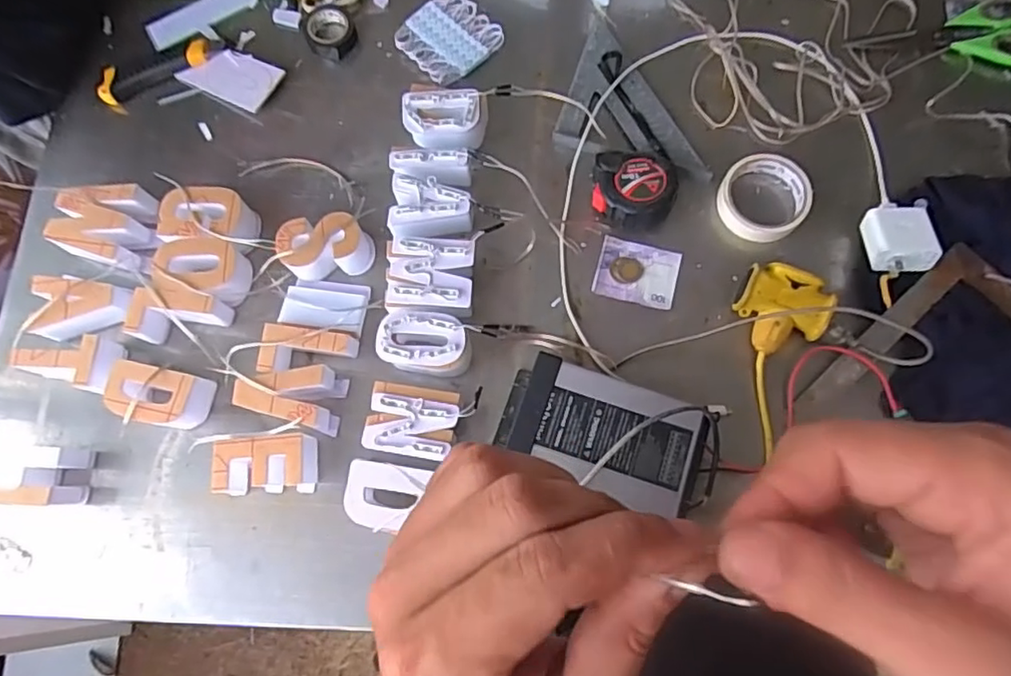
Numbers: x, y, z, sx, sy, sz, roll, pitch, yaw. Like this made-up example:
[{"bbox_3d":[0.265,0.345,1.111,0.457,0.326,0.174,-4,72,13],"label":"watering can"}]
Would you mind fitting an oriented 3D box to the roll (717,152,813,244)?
[{"bbox_3d":[0.272,-0.147,0.638,0.087,0.024,0.092,0,75,1],"label":"roll"}]

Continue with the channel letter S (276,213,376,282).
[{"bbox_3d":[-0.186,-0.092,0.636,0.091,0.052,0.058,-12,76,-2],"label":"channel letter S"}]

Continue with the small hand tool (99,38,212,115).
[{"bbox_3d":[-0.415,-0.316,0.719,0.135,0.017,0.046,-31,77,-7],"label":"small hand tool"}]

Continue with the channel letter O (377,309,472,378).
[{"bbox_3d":[-0.078,0.008,0.600,0.091,0.053,0.056,8,76,3],"label":"channel letter O"}]

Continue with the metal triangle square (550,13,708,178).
[{"bbox_3d":[0.155,-0.280,0.689,0.170,0.020,0.189,11,76,4],"label":"metal triangle square"}]

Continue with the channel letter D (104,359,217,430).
[{"bbox_3d":[-0.336,0.058,0.594,0.090,0.041,0.055,12,76,4],"label":"channel letter D"}]

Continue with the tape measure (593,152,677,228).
[{"bbox_3d":[0.136,-0.155,0.634,0.086,0.035,0.070,4,76,2],"label":"tape measure"}]

